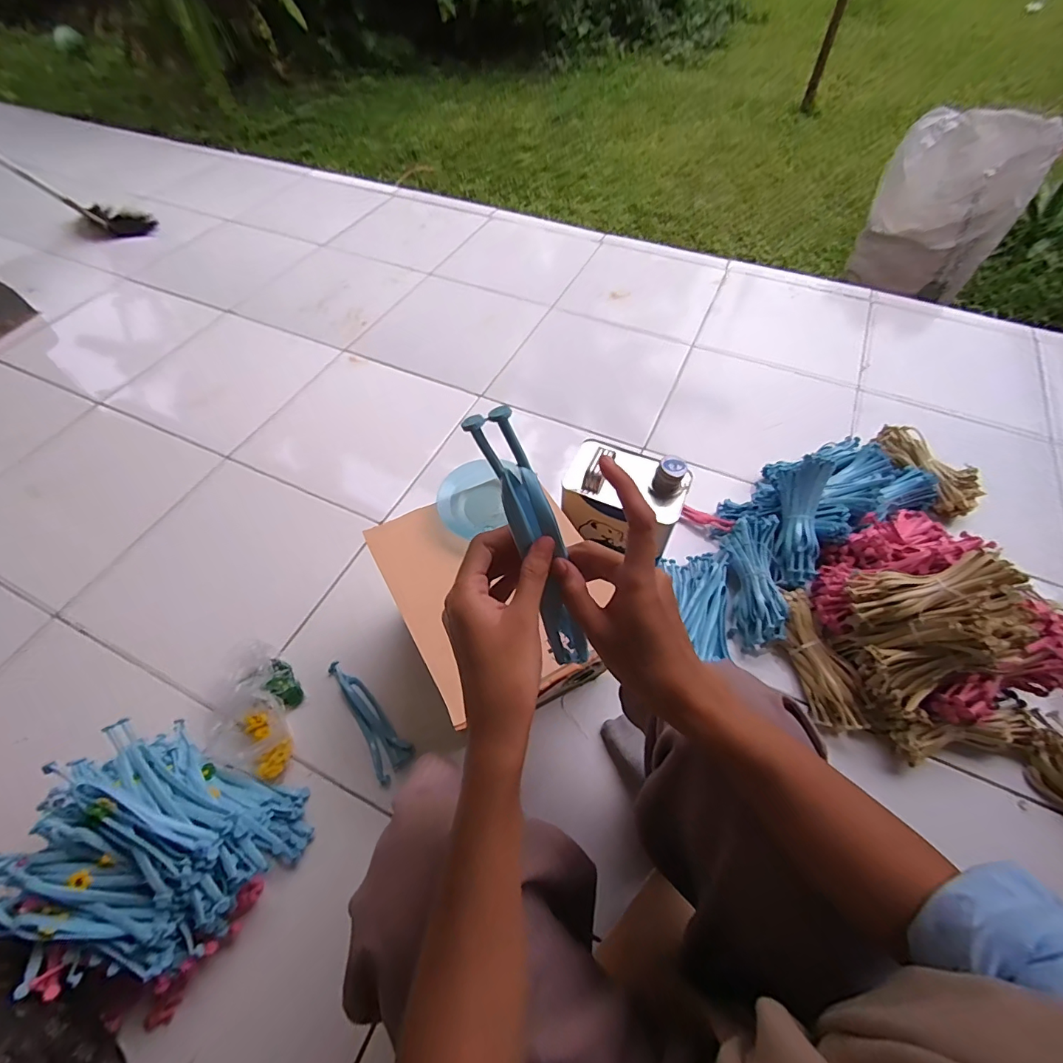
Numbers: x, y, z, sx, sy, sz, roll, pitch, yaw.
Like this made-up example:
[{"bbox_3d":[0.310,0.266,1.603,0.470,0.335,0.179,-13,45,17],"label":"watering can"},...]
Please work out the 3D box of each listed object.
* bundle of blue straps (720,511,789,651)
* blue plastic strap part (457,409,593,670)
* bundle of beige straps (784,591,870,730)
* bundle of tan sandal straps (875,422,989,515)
[{"bbox_3d":[0.376,0.076,0.796,0.080,0.065,0.212,3,57,3],"label":"bundle of blue straps"},{"bbox_3d":[0.005,0.017,0.303,0.026,0.198,0.021,-30,36,-18],"label":"blue plastic strap part"},{"bbox_3d":[0.449,0.196,0.747,0.068,0.043,0.221,-8,58,-5],"label":"bundle of beige straps"},{"bbox_3d":[0.773,-0.131,0.937,0.072,0.065,0.229,-23,60,-14],"label":"bundle of tan sandal straps"}]

